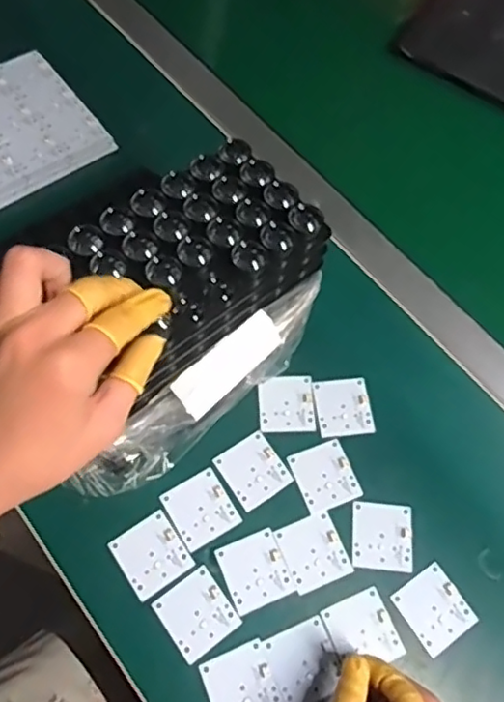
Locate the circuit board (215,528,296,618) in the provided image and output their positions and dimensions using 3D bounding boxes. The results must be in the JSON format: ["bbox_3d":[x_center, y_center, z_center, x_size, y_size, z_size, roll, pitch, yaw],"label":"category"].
[{"bbox_3d":[0.003,0.158,0.444,0.045,0.004,0.049,-20,66,-12],"label":"circuit board"}]

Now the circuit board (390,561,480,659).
[{"bbox_3d":[0.130,0.183,0.441,0.044,0.004,0.048,-31,69,-17],"label":"circuit board"}]

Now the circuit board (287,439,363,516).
[{"bbox_3d":[0.056,0.096,0.479,0.045,0.004,0.049,-19,66,-12],"label":"circuit board"}]

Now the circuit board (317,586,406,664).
[{"bbox_3d":[0.076,0.193,0.426,0.044,0.004,0.046,-20,66,-12],"label":"circuit board"}]

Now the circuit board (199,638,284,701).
[{"bbox_3d":[-0.006,0.222,0.409,0.045,0.004,0.047,-19,66,-12],"label":"circuit board"}]

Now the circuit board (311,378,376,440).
[{"bbox_3d":[0.075,0.046,0.507,0.045,0.004,0.047,-6,64,-6],"label":"circuit board"}]

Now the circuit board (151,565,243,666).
[{"bbox_3d":[-0.038,0.181,0.429,0.045,0.004,0.048,-33,70,-18],"label":"circuit board"}]

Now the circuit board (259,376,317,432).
[{"bbox_3d":[0.029,0.042,0.504,0.045,0.004,0.047,-1,64,-4],"label":"circuit board"}]

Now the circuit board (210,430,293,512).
[{"bbox_3d":[0.002,0.092,0.478,0.045,0.004,0.049,-31,69,-17],"label":"circuit board"}]

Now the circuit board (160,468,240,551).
[{"bbox_3d":[-0.038,0.117,0.461,0.044,0.004,0.049,-29,68,-16],"label":"circuit board"}]

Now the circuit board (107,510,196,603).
[{"bbox_3d":[-0.072,0.145,0.443,0.045,0.004,0.048,-32,69,-17],"label":"circuit board"}]

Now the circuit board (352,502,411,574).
[{"bbox_3d":[0.098,0.138,0.462,0.043,0.004,0.049,6,63,0],"label":"circuit board"}]

